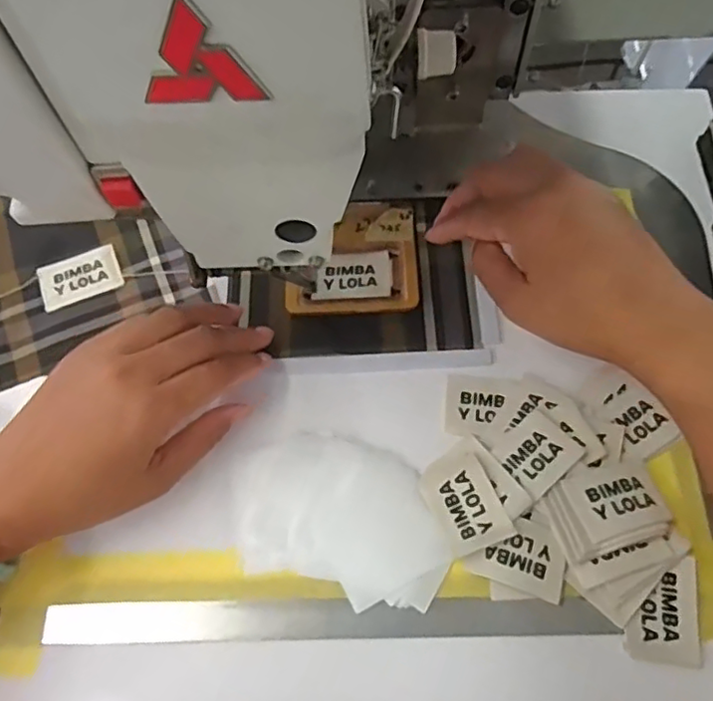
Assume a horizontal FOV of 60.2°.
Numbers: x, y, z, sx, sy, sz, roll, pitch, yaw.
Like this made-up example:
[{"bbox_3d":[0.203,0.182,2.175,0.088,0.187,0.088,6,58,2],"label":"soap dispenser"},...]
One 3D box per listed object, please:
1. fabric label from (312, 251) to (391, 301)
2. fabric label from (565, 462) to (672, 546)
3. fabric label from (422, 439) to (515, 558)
[{"bbox_3d":[-0.002,-0.047,0.382,0.046,0.004,0.032,-2,65,2],"label":"fabric label"},{"bbox_3d":[0.132,0.075,0.310,0.047,0.004,0.036,-10,56,-12],"label":"fabric label"},{"bbox_3d":[0.055,0.075,0.319,0.033,0.004,0.052,-22,66,-8],"label":"fabric label"}]

